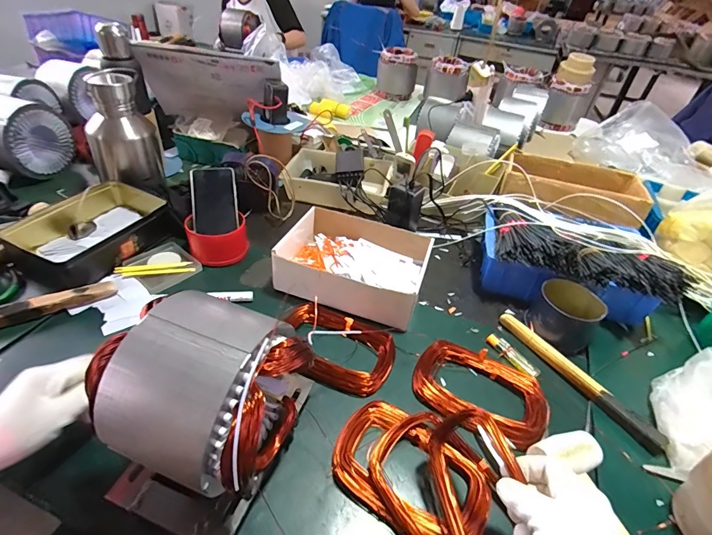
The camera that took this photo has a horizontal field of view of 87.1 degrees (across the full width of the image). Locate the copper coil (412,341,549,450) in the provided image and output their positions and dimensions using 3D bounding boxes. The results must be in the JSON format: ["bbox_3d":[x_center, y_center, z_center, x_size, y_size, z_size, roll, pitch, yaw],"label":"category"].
[{"bbox_3d":[0.168,0.169,0.516,0.173,0.024,0.113,22,43,17],"label":"copper coil"}]

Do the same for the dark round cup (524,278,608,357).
[{"bbox_3d":[0.337,0.078,0.607,0.097,0.076,0.098,4,41,-3],"label":"dark round cup"}]

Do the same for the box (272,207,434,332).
[{"bbox_3d":[-0.003,-0.006,0.668,0.238,0.081,0.188,17,42,11],"label":"box"}]

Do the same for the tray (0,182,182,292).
[{"bbox_3d":[-0.457,-0.065,0.670,0.173,0.082,0.237,22,43,17],"label":"tray"}]

